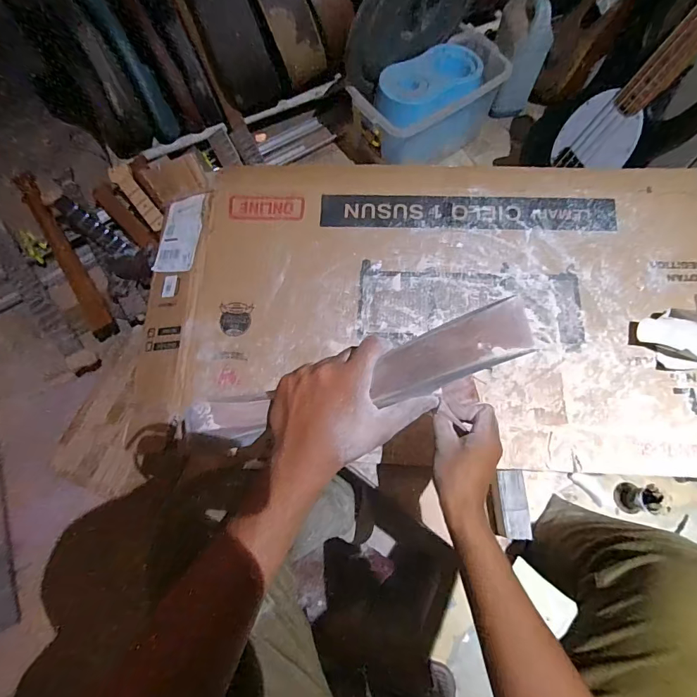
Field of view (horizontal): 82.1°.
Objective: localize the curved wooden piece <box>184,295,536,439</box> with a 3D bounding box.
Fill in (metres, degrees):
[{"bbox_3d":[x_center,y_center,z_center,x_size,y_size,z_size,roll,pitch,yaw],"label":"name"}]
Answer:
[{"bbox_3d":[-0.012,0.033,0.340,0.318,0.044,0.041,-19,71,28],"label":"curved wooden piece"}]

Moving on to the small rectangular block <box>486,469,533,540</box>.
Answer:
[{"bbox_3d":[0.226,0.220,0.571,0.043,0.042,0.089,0,73,0],"label":"small rectangular block"}]

